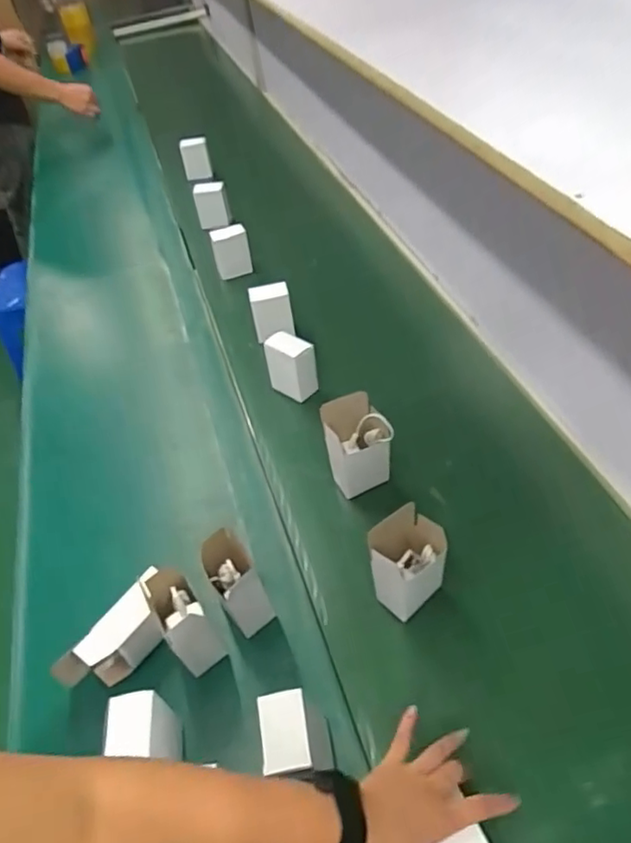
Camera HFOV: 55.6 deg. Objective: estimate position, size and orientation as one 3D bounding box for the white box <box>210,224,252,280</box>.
[{"bbox_3d":[-0.169,-0.342,1.214,0.074,0.096,0.041,-16,45,-11],"label":"white box"}]

